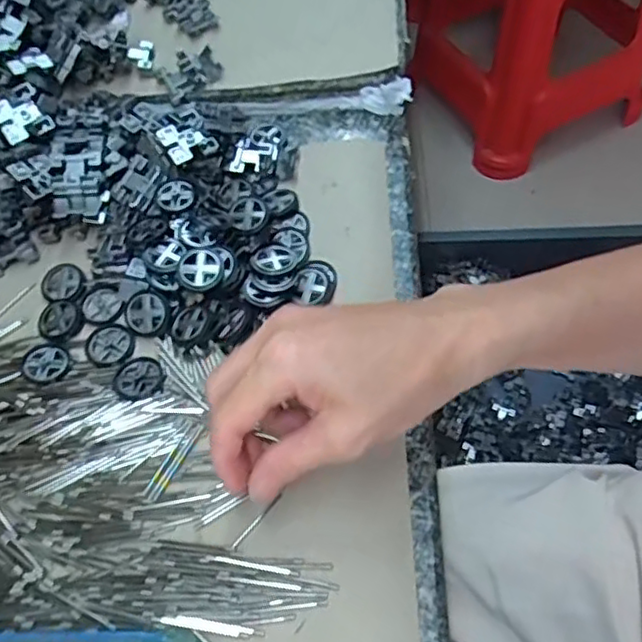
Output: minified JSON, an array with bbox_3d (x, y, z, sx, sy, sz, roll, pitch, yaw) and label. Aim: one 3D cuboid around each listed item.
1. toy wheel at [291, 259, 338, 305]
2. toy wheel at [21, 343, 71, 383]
[{"bbox_3d":[-0.002,-0.024,0.386,0.023,0.009,0.030,16,61,13],"label":"toy wheel"},{"bbox_3d":[-0.159,0.023,0.376,0.026,0.004,0.024,-2,59,3],"label":"toy wheel"}]

